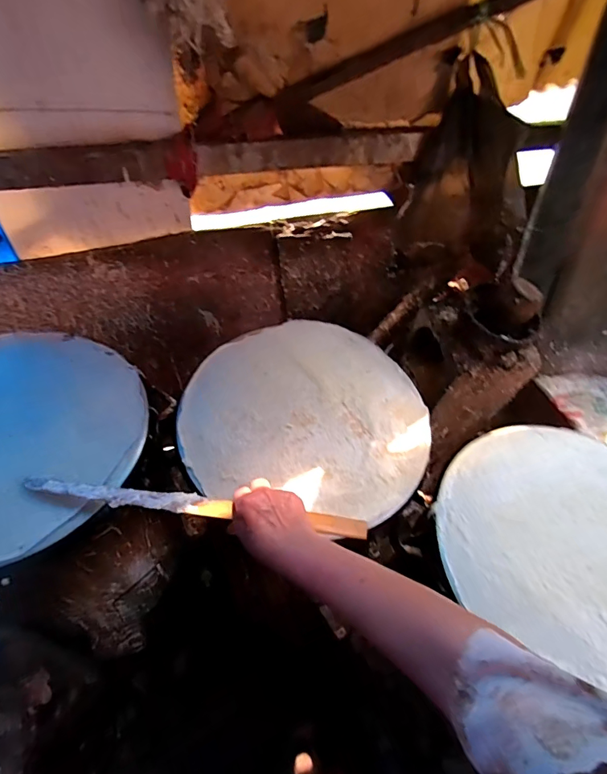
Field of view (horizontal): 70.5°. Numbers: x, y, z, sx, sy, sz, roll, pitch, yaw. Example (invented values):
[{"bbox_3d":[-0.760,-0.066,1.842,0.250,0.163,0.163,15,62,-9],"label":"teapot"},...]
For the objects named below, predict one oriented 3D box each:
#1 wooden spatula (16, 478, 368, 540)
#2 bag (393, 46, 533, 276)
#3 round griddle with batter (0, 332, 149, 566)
[{"bbox_3d":[-0.137,0.147,0.534,0.430,0.011,0.028,7,52,4],"label":"wooden spatula"},{"bbox_3d":[0.308,-0.356,0.800,0.231,0.343,0.091,7,52,2],"label":"bag"},{"bbox_3d":[-0.421,0.061,0.610,0.359,0.029,0.366,2,52,-2],"label":"round griddle with batter"}]

